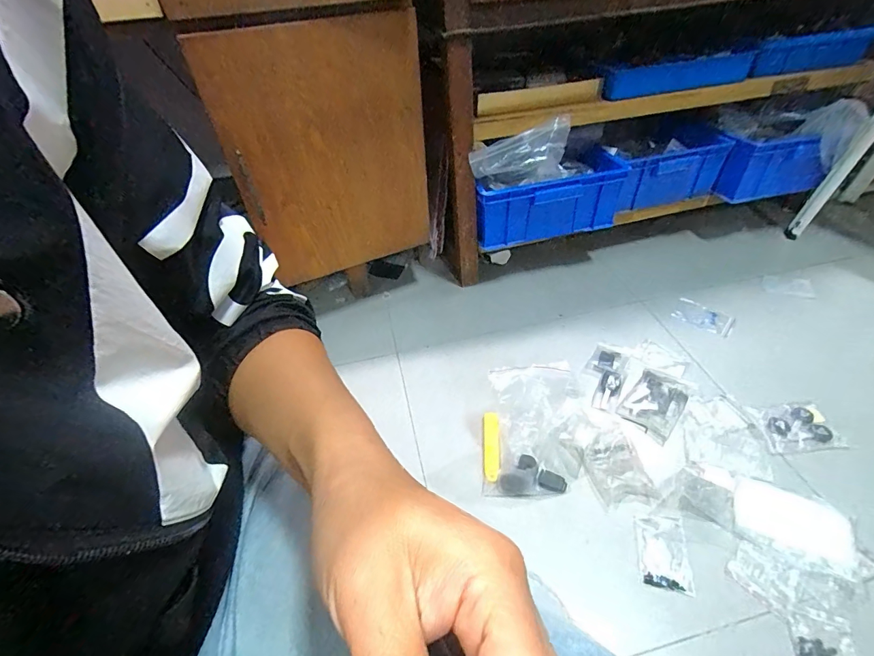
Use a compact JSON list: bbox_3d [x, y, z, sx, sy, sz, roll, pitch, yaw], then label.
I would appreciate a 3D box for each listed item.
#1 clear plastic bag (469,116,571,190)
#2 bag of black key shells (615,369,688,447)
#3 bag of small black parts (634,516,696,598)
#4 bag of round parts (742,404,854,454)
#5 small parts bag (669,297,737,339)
[{"bbox_3d":[0.170,-0.348,0.827,0.209,0.104,0.064,-18,46,-12],"label":"clear plastic bag"},{"bbox_3d":[0.406,0.140,0.752,0.090,0.011,0.136,32,56,32],"label":"bag of black key shells"},{"bbox_3d":[0.326,0.323,0.585,0.068,0.007,0.099,7,46,12],"label":"bag of small black parts"},{"bbox_3d":[0.631,0.175,0.710,0.125,0.017,0.085,-3,45,2],"label":"bag of round parts"},{"bbox_3d":[0.599,-0.026,0.908,0.070,0.016,0.120,-36,51,-28],"label":"small parts bag"}]

